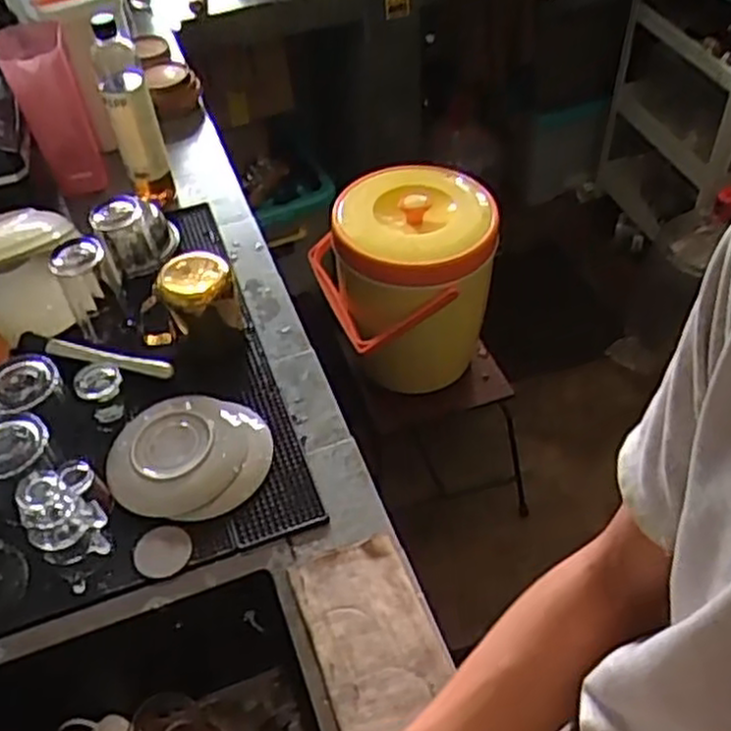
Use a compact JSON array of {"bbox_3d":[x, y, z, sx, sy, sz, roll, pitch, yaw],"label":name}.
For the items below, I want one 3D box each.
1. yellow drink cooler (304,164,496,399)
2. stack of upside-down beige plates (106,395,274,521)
[{"bbox_3d":[0.084,-0.160,1.532,0.348,0.388,0.351,-7,48,-2],"label":"yellow drink cooler"},{"bbox_3d":[-0.198,0.093,0.841,0.181,0.037,0.160,-6,48,-1],"label":"stack of upside-down beige plates"}]

